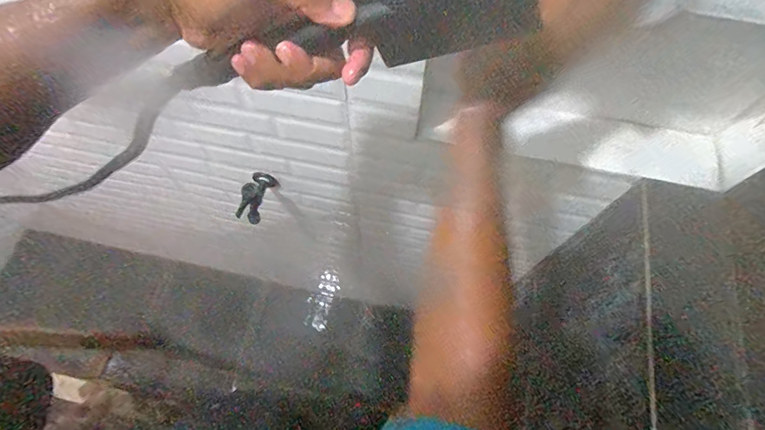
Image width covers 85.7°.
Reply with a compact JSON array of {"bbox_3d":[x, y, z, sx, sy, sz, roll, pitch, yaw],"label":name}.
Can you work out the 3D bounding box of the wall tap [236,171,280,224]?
[{"bbox_3d":[-0.238,-0.034,0.759,0.045,0.085,0.093,27,69,10],"label":"wall tap"}]

